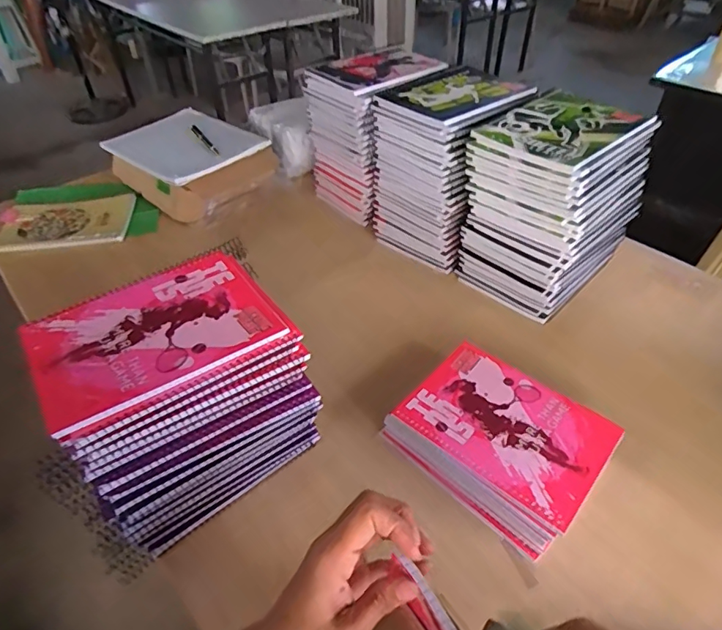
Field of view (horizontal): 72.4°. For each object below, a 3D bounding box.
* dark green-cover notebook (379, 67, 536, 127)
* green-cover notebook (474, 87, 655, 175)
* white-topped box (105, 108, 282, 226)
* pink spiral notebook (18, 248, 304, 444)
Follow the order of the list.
[{"bbox_3d":[0.147,-0.332,0.739,0.194,0.010,0.163,-26,48,-24],"label":"dark green-cover notebook"},{"bbox_3d":[0.261,-0.244,0.635,0.196,0.012,0.150,-34,51,-30],"label":"green-cover notebook"},{"bbox_3d":[-0.348,-0.314,0.978,0.288,0.084,0.215,28,50,28],"label":"white-topped box"},{"bbox_3d":[-0.183,0.013,0.448,0.201,0.016,0.153,-27,48,-25],"label":"pink spiral notebook"}]

